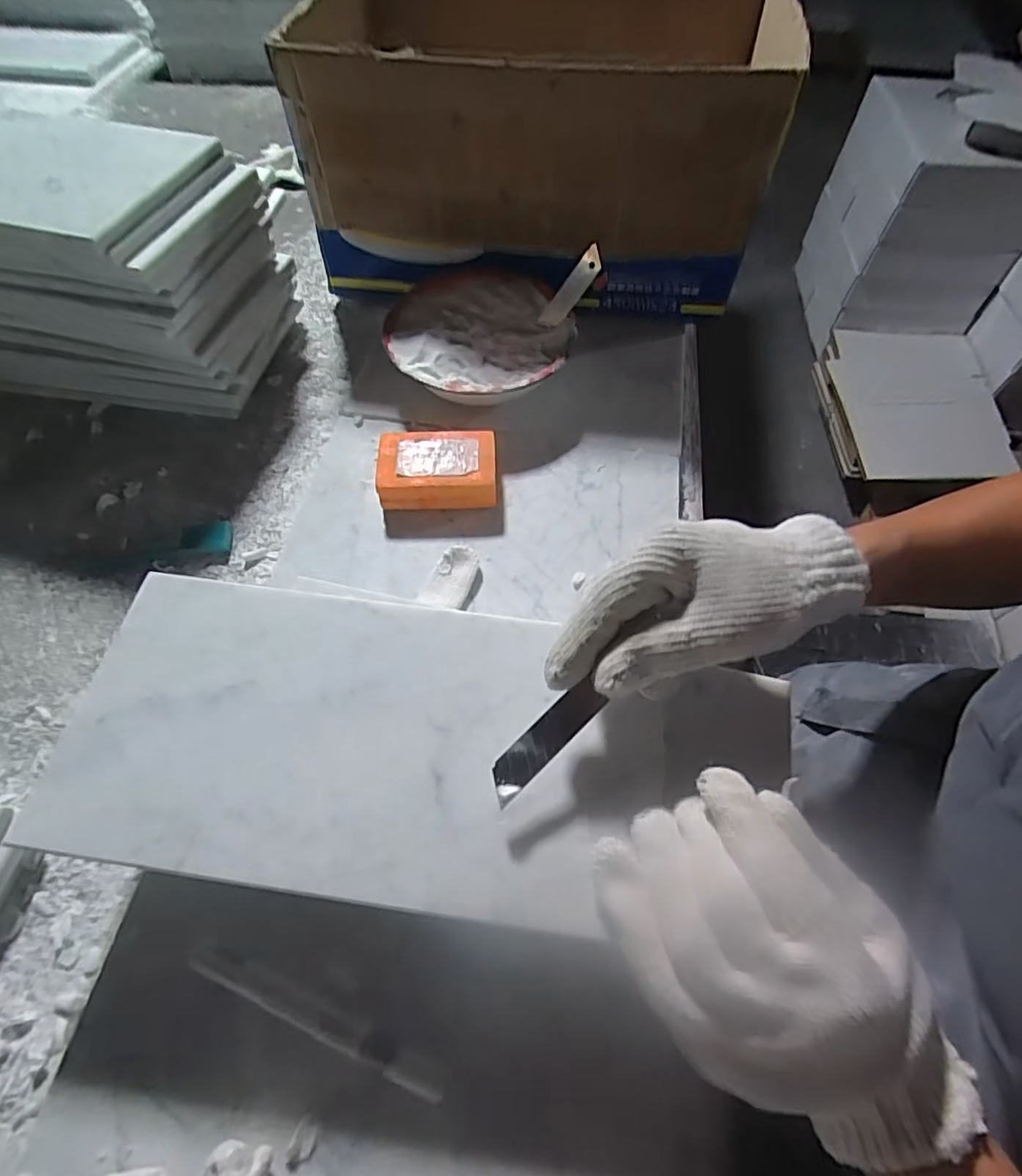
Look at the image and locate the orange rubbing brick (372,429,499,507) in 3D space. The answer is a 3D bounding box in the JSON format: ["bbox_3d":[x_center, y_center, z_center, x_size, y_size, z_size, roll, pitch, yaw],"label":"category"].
[{"bbox_3d":[-0.058,-0.096,0.470,0.092,0.033,0.057,1,60,3],"label":"orange rubbing brick"}]

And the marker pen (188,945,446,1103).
[{"bbox_3d":[-0.099,0.218,0.296,0.143,0.014,0.014,18,62,12],"label":"marker pen"}]

